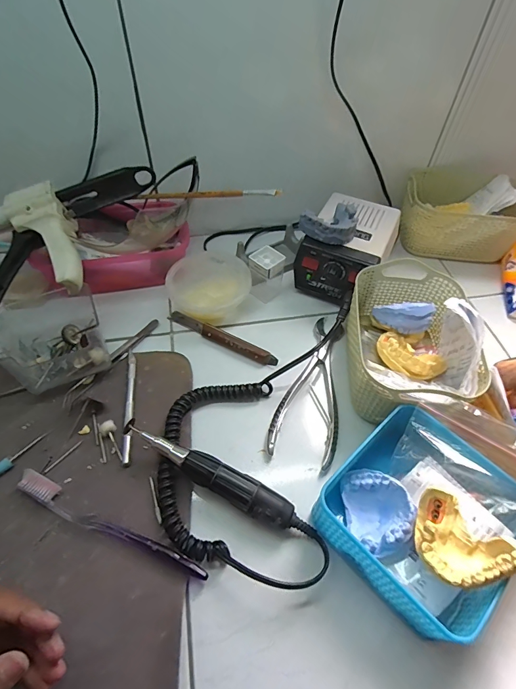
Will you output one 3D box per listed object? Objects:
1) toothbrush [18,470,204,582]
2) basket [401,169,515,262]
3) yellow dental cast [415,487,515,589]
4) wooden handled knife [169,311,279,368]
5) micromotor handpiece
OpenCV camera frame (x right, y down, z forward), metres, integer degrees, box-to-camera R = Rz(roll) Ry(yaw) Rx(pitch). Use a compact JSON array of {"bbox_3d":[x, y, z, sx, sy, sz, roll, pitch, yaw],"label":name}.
[{"bbox_3d":[-0.129,0.157,0.323,0.187,0.014,0.019,21,55,14],"label":"toothbrush"},{"bbox_3d":[0.301,-0.194,0.552,0.169,0.087,0.110,2,53,-1],"label":"basket"},{"bbox_3d":[0.149,0.147,0.276,0.070,0.025,0.051,30,82,41],"label":"yellow dental cast"},{"bbox_3d":[-0.044,-0.008,0.457,0.147,0.013,0.017,26,56,17],"label":"wooden handled knife"},{"bbox_3d":[-0.037,0.122,0.345,0.185,0.031,0.027,24,56,16],"label":"micromotor handpiece"}]

